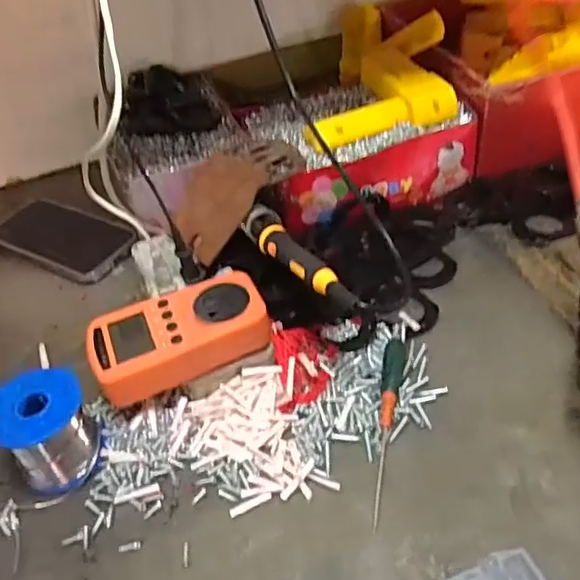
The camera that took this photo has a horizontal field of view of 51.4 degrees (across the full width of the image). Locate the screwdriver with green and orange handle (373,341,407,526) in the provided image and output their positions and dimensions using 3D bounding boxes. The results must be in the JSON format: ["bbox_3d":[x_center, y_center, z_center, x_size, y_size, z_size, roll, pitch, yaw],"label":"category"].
[{"bbox_3d":[0.066,0.092,0.413,0.015,0.021,0.134,5,45,13],"label":"screwdriver with green and orange handle"}]

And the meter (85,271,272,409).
[{"bbox_3d":[-0.081,0.031,0.444,0.125,0.031,0.069,-21,45,-14],"label":"meter"}]

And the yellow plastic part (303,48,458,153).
[{"bbox_3d":[0.076,-0.193,0.599,0.146,0.036,0.106,-14,44,-7],"label":"yellow plastic part"}]

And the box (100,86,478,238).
[{"bbox_3d":[0.004,-0.126,0.612,0.324,0.084,0.164,-19,45,-12],"label":"box"}]

